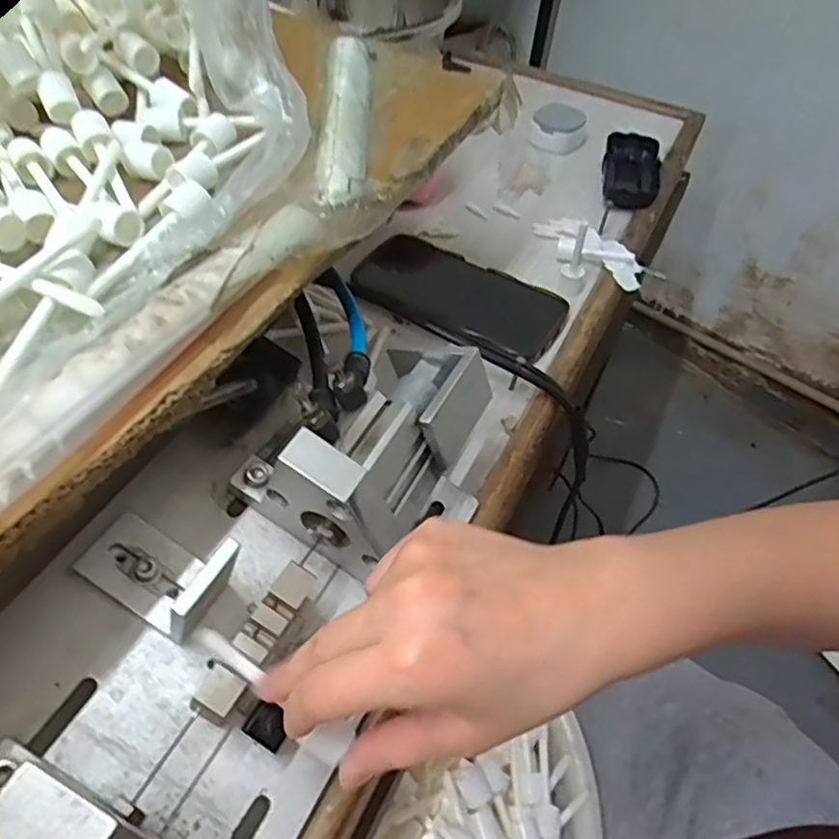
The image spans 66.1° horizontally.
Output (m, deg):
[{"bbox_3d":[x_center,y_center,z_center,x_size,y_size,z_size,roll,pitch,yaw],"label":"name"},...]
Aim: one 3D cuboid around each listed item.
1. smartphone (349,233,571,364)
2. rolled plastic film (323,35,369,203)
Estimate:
[{"bbox_3d":[0.031,-0.103,0.526,0.173,0.016,0.081,29,55,18],"label":"smartphone"},{"bbox_3d":[-0.043,-0.182,0.383,0.025,0.015,0.173,0,52,-4],"label":"rolled plastic film"}]

